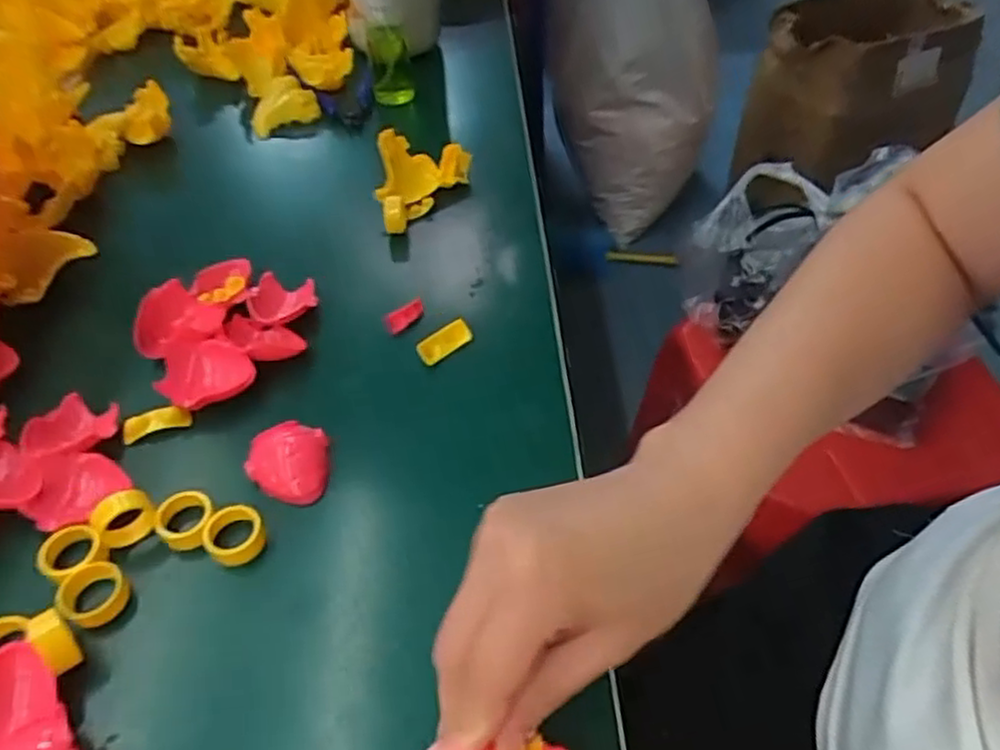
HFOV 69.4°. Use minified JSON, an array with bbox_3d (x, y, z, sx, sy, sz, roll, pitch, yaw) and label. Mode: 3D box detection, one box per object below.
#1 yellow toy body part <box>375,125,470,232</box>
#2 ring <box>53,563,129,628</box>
[{"bbox_3d":[-0.055,-0.136,0.515,0.064,0.041,0.078,-2,48,1],"label":"yellow toy body part"},{"bbox_3d":[-0.175,0.094,0.311,0.024,0.012,0.026,-2,48,2],"label":"ring"}]

